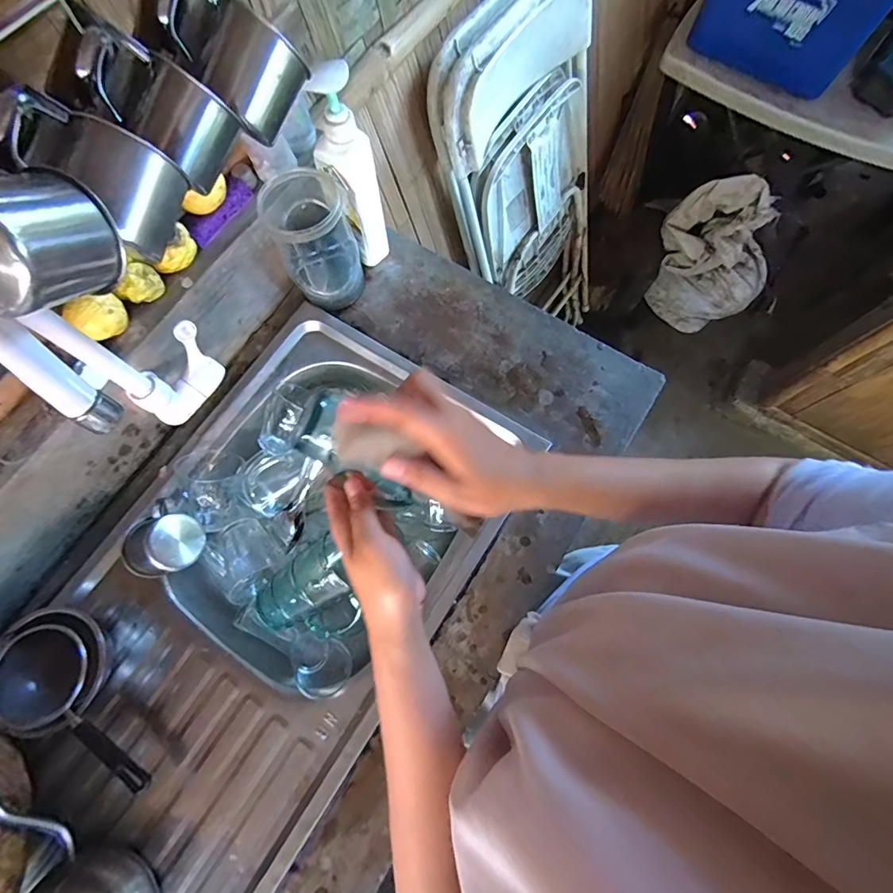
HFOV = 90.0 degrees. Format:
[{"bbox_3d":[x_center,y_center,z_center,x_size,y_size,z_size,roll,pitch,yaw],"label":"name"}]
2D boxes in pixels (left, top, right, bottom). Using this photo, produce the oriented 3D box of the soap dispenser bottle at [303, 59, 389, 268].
[{"bbox_3d":[-0.118,-0.323,0.551,0.066,0.234,0.046,-18,73,-5],"label":"soap dispenser bottle"}]

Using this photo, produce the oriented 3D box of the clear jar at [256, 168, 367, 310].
[{"bbox_3d":[-0.167,-0.269,0.581,0.095,0.140,0.104,0,73,1],"label":"clear jar"}]

